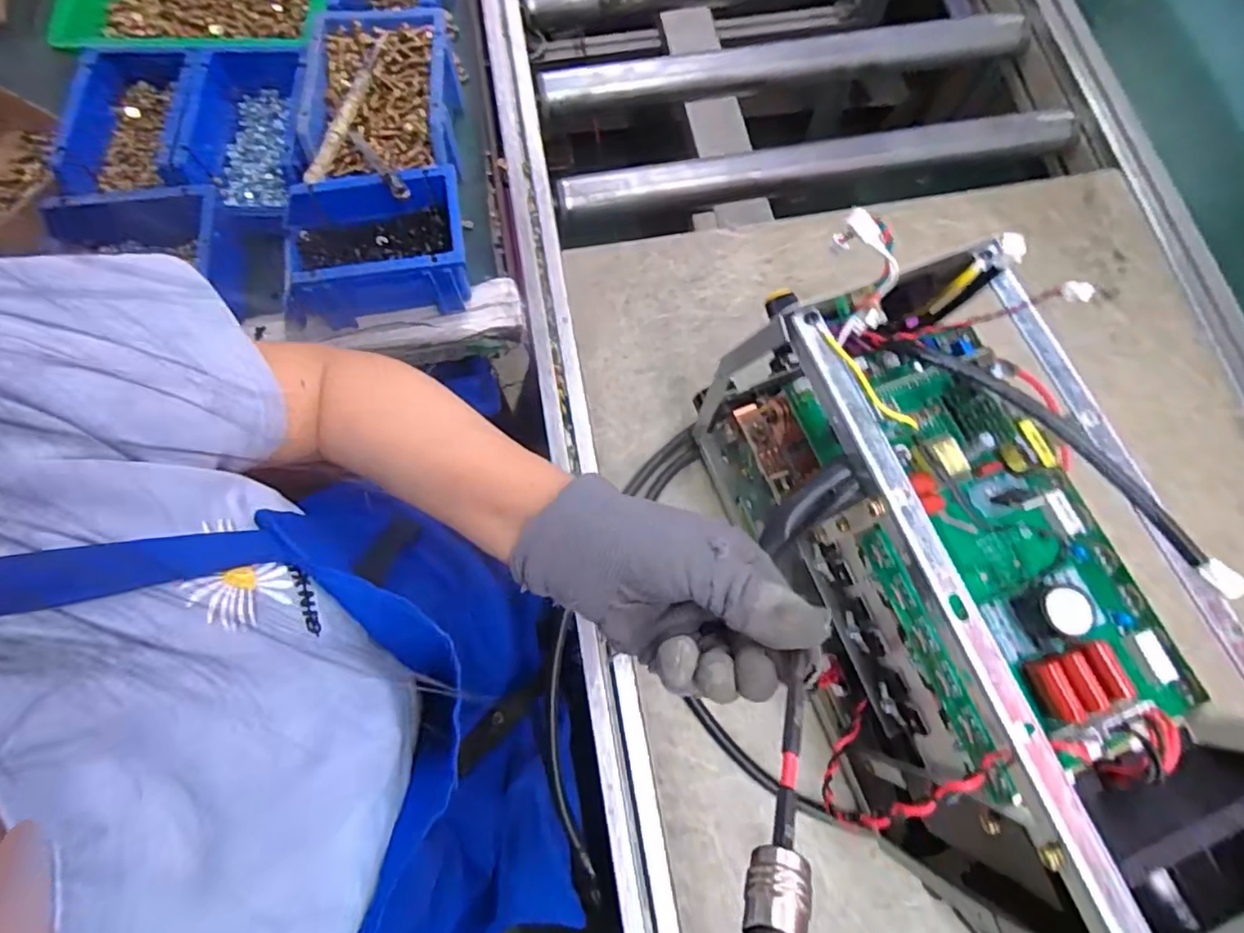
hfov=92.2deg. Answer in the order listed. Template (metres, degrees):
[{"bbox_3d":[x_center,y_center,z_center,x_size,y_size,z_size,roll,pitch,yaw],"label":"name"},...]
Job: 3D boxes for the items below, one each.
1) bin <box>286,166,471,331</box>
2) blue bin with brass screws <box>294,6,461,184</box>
[{"bbox_3d":[-0.213,-0.188,0.520,0.155,0.069,0.106,-10,74,-4],"label":"bin"},{"bbox_3d":[-0.220,-0.336,0.561,0.131,0.058,0.177,-7,73,-3],"label":"blue bin with brass screws"}]

